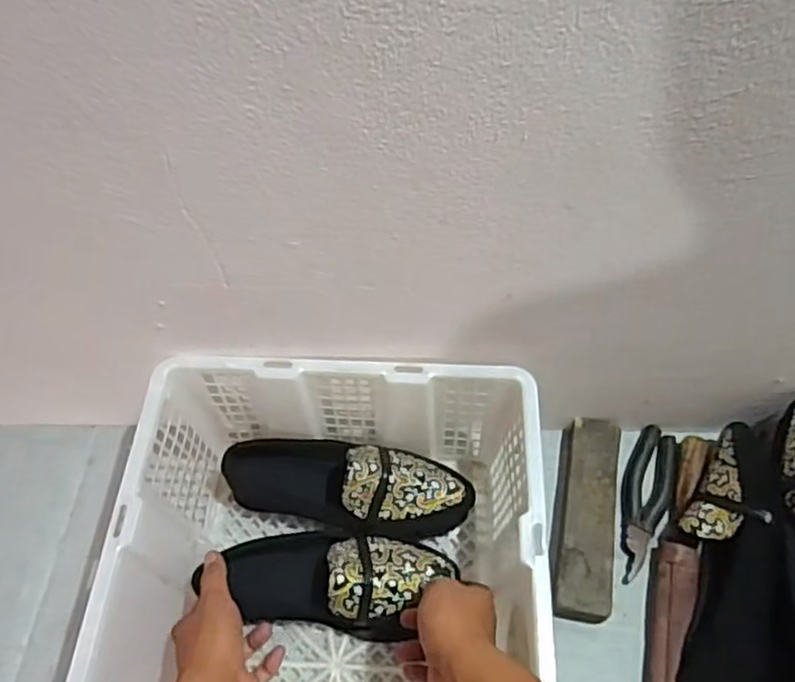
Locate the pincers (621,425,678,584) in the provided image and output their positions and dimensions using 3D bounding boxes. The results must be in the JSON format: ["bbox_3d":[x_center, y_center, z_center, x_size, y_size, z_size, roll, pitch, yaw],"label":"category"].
[{"bbox_3d":[0.258,0.166,0.707,0.047,0.014,0.165,18,61,13],"label":"pincers"}]

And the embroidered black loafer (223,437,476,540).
[{"bbox_3d":[-0.049,0.145,0.685,0.247,0.080,0.086,10,59,8],"label":"embroidered black loafer"}]

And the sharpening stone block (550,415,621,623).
[{"bbox_3d":[0.191,0.176,0.692,0.057,0.030,0.201,10,59,8],"label":"sharpening stone block"}]

